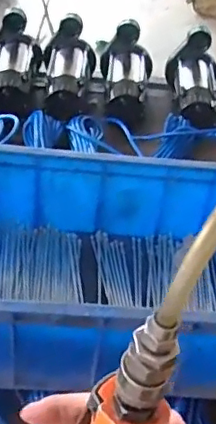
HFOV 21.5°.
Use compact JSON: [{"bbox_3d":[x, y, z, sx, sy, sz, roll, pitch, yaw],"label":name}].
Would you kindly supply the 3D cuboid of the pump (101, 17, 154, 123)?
[{"bbox_3d":[0.049,-0.296,1.264,0.118,0.111,0.279,3,53,-5],"label":"pump"}]

